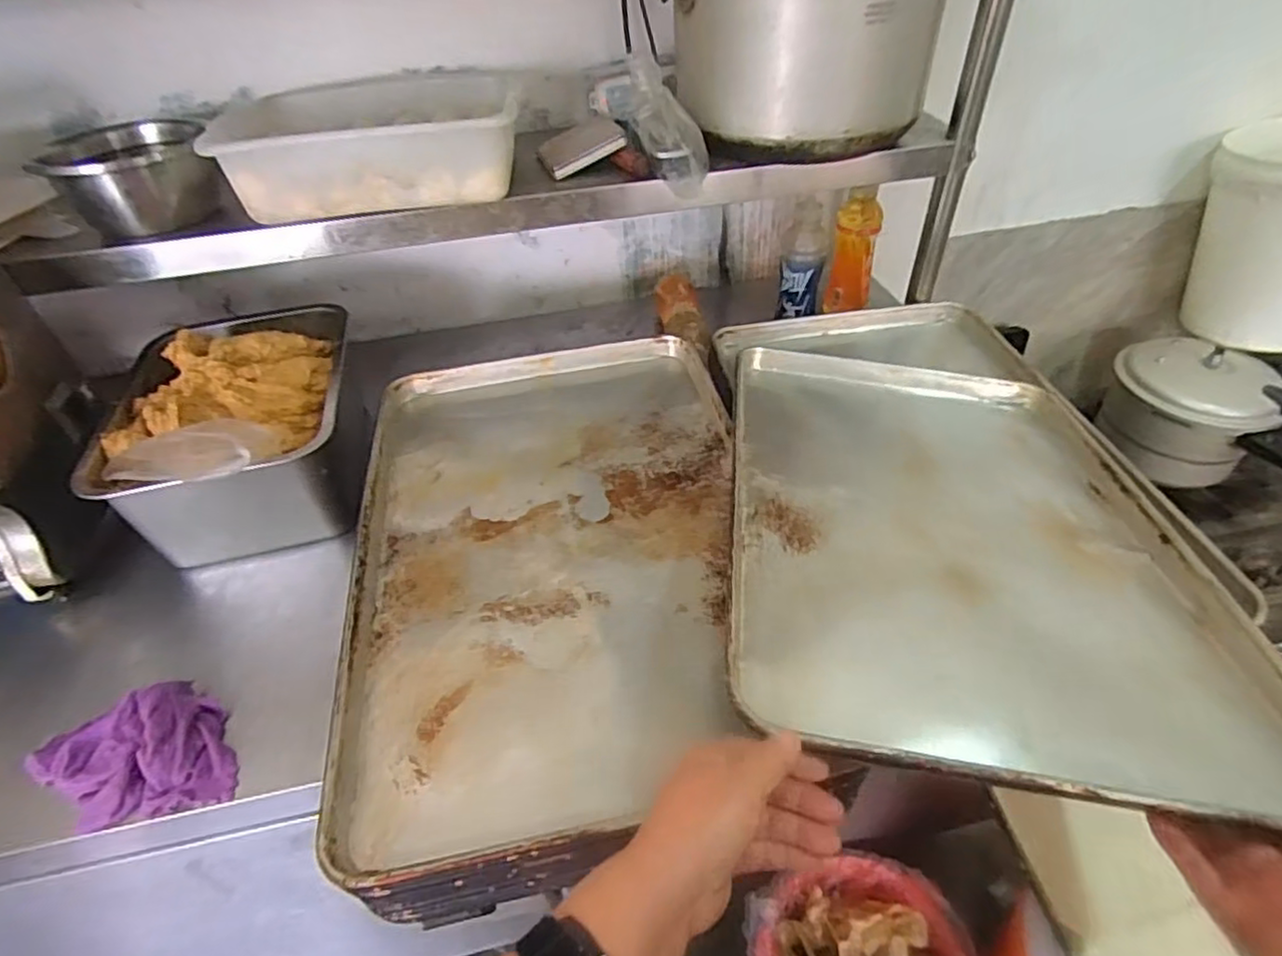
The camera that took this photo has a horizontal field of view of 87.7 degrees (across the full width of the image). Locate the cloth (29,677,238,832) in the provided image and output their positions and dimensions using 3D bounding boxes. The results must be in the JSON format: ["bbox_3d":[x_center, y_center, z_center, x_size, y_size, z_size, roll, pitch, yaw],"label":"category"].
[{"bbox_3d":[-0.469,0.258,0.616,0.179,0.052,0.119,-13,44,-9],"label":"cloth"}]

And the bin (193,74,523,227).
[{"bbox_3d":[-0.333,-0.436,0.860,0.351,0.088,0.292,-6,43,-2],"label":"bin"}]

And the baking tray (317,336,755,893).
[{"bbox_3d":[-0.081,0.045,0.685,0.395,0.032,0.611,-10,44,-7],"label":"baking tray"}]

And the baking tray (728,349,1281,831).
[{"bbox_3d":[0.291,0.025,0.641,0.401,0.037,0.604,8,35,3],"label":"baking tray"}]

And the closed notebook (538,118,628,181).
[{"bbox_3d":[-0.078,-0.433,0.872,0.114,0.013,0.087,-20,54,8],"label":"closed notebook"}]

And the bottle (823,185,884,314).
[{"bbox_3d":[0.343,-0.362,1.074,0.071,0.199,0.059,16,46,19],"label":"bottle"}]

